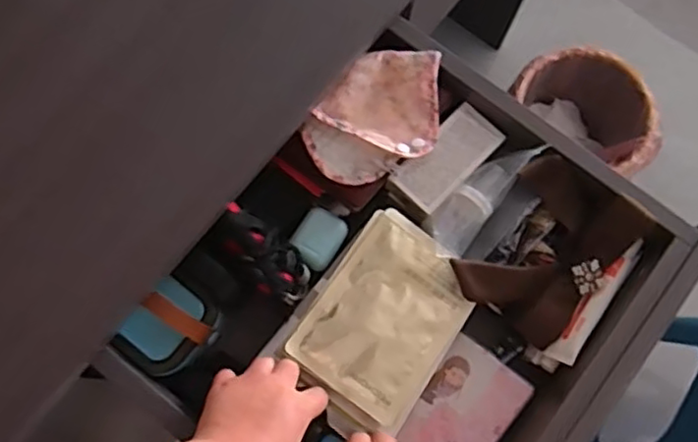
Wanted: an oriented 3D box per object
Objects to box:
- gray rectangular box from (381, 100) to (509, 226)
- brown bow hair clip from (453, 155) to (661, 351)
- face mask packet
[{"bbox_3d":[0.093,-0.055,0.642,0.053,0.035,0.115,44,78,9],"label":"gray rectangular box"},{"bbox_3d":[0.180,0.030,0.608,0.118,0.061,0.156,37,77,8],"label":"brown bow hair clip"},{"bbox_3d":[0.036,0.087,0.595,0.118,0.022,0.158,36,77,7],"label":"face mask packet"}]

